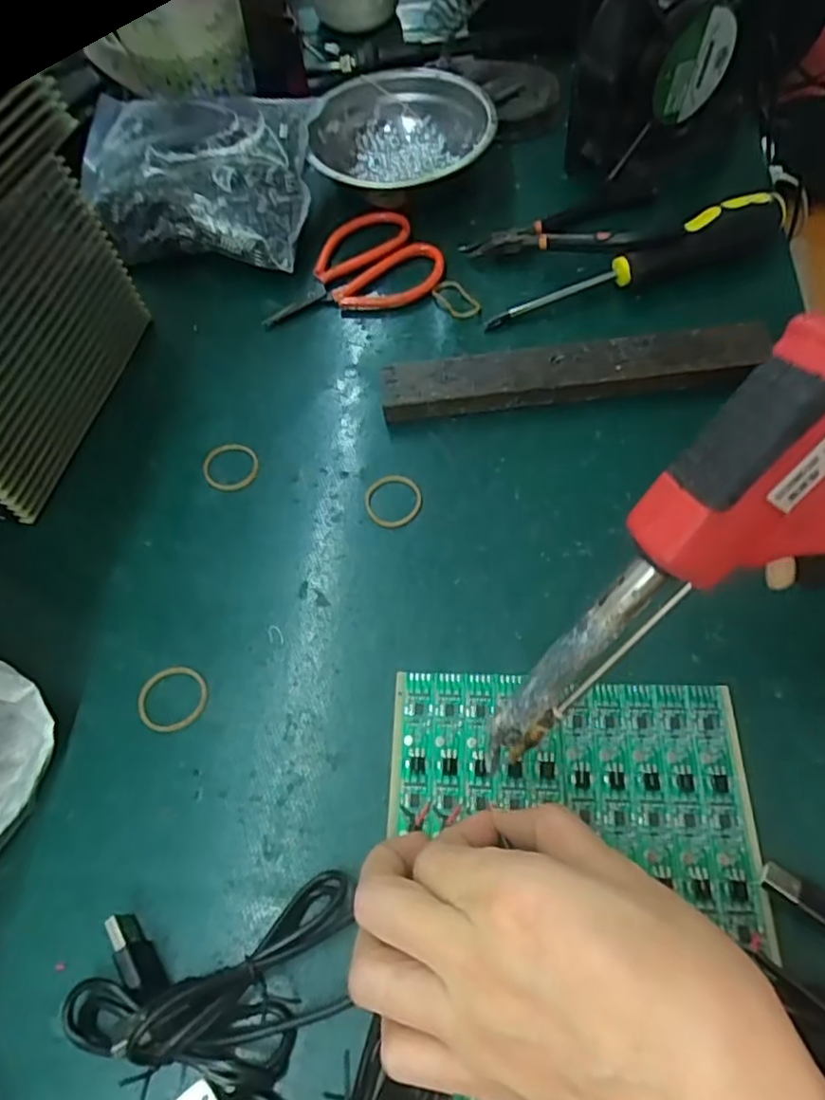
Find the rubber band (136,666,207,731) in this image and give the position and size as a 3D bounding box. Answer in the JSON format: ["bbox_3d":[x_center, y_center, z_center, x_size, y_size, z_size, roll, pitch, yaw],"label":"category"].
[{"bbox_3d":[-0.109,0.067,0.293,0.031,0.004,0.029,1,62,5],"label":"rubber band"}]

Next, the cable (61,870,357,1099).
[{"bbox_3d":[-0.072,0.155,0.227,0.102,0.030,0.058,-11,62,-2],"label":"cable"}]

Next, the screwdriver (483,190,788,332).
[{"bbox_3d":[0.133,-0.167,0.376,0.180,0.036,0.024,-18,62,-5],"label":"screwdriver"}]

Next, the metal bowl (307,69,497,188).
[{"bbox_3d":[-0.006,-0.287,0.444,0.117,0.037,0.117,-2,62,3],"label":"metal bowl"}]

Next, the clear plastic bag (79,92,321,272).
[{"bbox_3d":[-0.148,-0.238,0.422,0.163,0.058,0.107,4,62,6],"label":"clear plastic bag"}]

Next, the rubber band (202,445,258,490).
[{"bbox_3d":[-0.100,-0.046,0.354,0.030,0.004,0.030,-2,62,3],"label":"rubber band"}]

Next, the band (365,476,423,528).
[{"bbox_3d":[-0.010,-0.026,0.336,0.030,0.004,0.031,-2,62,3],"label":"band"}]

